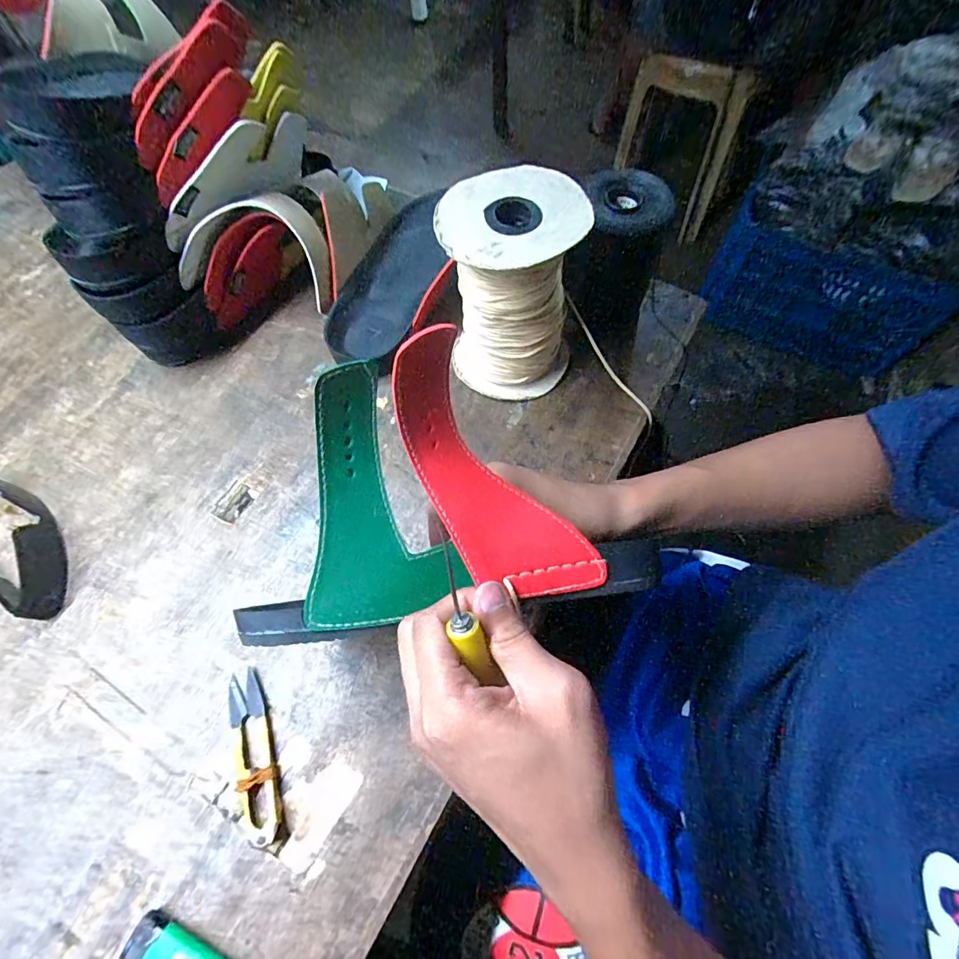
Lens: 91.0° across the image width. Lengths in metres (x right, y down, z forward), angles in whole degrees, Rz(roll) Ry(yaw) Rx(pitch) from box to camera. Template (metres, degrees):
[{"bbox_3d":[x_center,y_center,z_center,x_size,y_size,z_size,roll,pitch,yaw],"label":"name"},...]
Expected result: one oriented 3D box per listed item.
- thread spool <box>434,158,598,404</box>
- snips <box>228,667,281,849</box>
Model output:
[{"bbox_3d":[0.024,-0.142,0.370,0.098,0.145,0.090,-1,63,1],"label":"thread spool"},{"bbox_3d":[-0.144,0.174,0.300,0.024,0.012,0.100,-20,65,-9],"label":"snips"}]

